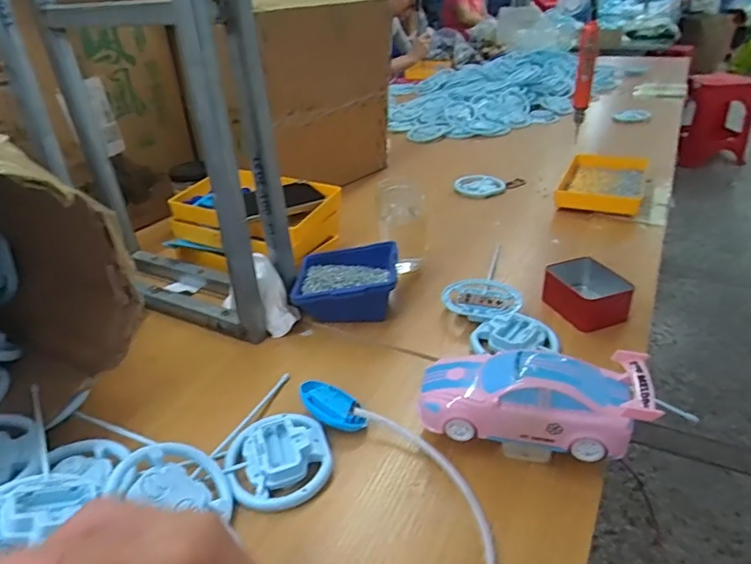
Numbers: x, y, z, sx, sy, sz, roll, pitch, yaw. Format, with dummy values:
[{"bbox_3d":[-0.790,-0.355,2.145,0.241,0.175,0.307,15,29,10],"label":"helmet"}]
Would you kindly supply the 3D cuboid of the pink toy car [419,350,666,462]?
[{"bbox_3d":[0.145,0.113,0.500,0.202,0.085,0.082,4,32,15],"label":"pink toy car"}]

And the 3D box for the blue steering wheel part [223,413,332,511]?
[{"bbox_3d":[-0.094,0.170,0.508,0.096,0.030,0.096,-1,31,1],"label":"blue steering wheel part"}]

